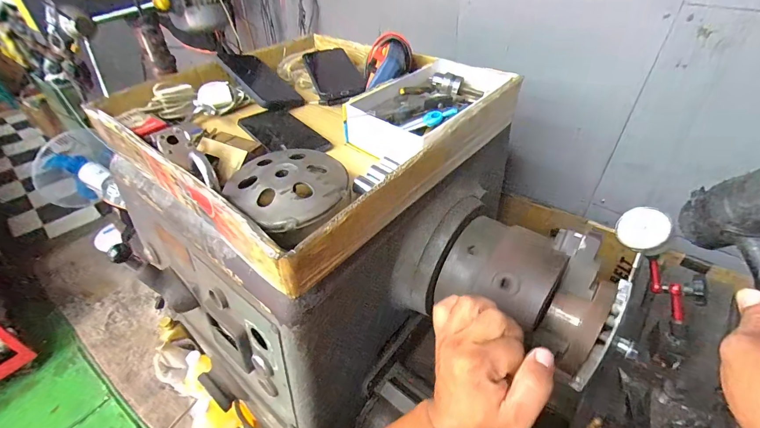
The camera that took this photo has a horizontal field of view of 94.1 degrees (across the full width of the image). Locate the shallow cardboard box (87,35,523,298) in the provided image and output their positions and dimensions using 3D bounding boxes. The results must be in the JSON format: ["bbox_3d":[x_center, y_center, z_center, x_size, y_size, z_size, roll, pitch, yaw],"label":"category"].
[{"bbox_3d":[-0.104,-0.147,0.509,0.448,0.070,0.421,29,49,31],"label":"shallow cardboard box"}]

